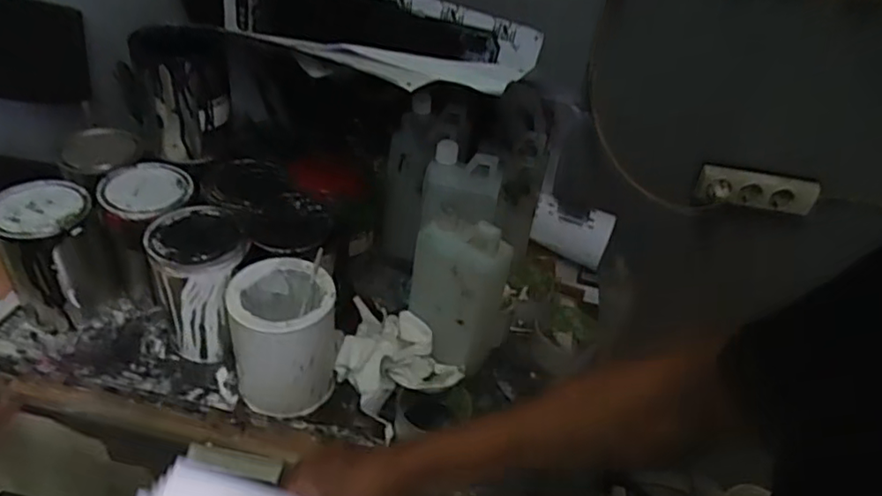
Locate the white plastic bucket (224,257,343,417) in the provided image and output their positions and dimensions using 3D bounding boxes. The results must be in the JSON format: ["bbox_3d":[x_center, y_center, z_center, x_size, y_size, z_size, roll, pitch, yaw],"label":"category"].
[{"bbox_3d":[-0.175,0.101,0.707,0.113,0.151,0.108,5,38,-4],"label":"white plastic bucket"}]

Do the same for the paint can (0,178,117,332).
[{"bbox_3d":[-0.466,0.013,0.760,0.105,0.157,0.099,5,38,-4],"label":"paint can"}]

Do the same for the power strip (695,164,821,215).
[{"bbox_3d":[0.504,-0.091,1.002,0.193,0.064,0.031,6,24,-1],"label":"power strip"}]

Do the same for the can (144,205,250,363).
[{"bbox_3d":[-0.278,0.043,0.740,0.100,0.159,0.102,5,38,-4],"label":"can"}]

